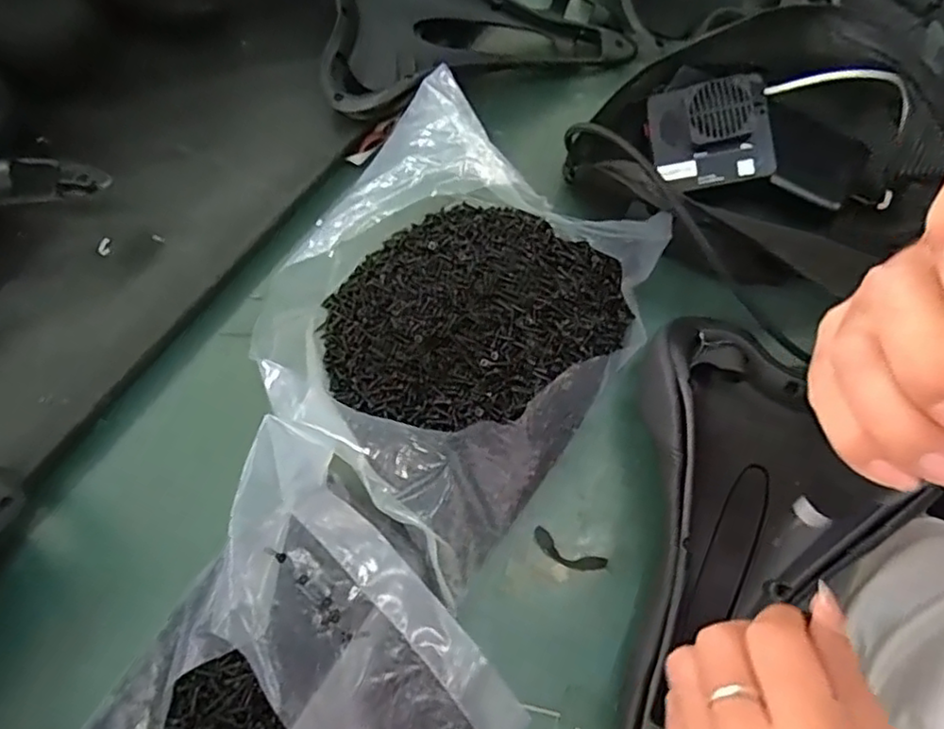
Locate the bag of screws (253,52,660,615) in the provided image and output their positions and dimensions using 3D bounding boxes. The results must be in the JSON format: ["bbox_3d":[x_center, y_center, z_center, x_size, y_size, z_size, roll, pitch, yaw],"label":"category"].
[{"bbox_3d":[-0.010,-0.035,0.390,0.204,0.064,0.268,31,71,9],"label":"bag of screws"}]

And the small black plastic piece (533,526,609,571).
[{"bbox_3d":[0.057,0.112,0.377,0.045,0.004,0.014,26,70,8],"label":"small black plastic piece"}]

